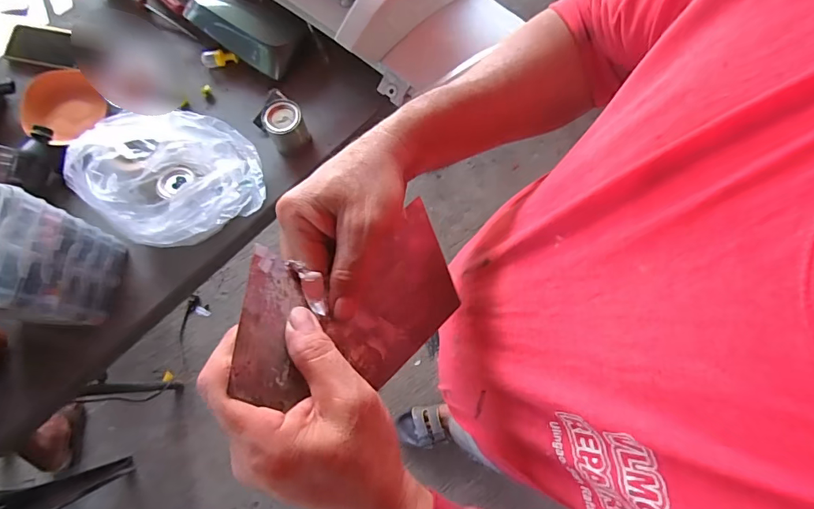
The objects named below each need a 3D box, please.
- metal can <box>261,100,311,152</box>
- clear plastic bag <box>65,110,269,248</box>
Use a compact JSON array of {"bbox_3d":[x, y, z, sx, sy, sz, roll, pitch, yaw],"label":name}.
[{"bbox_3d":[-0.215,-0.227,0.787,0.064,0.067,0.062,0,76,-2],"label":"metal can"},{"bbox_3d":[-0.358,-0.133,0.696,0.228,0.171,0.224,-40,80,-11],"label":"clear plastic bag"}]

